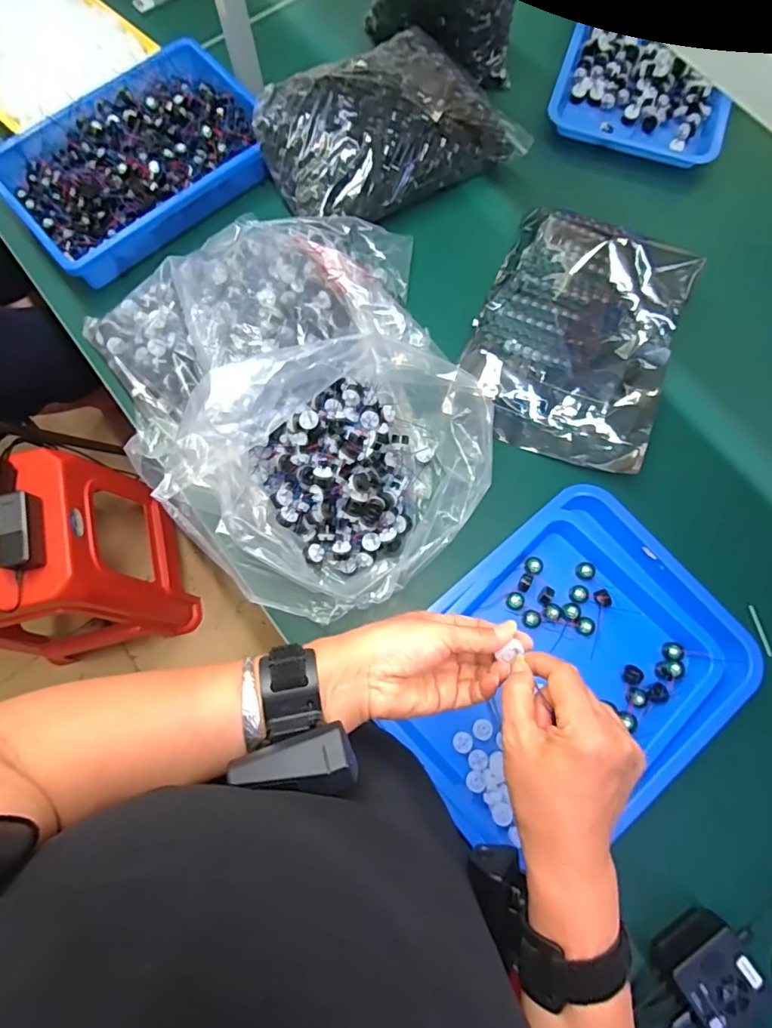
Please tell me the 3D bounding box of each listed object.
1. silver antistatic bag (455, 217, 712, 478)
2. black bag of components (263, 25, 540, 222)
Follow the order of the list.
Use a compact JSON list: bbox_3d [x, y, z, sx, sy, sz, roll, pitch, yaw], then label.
[{"bbox_3d":[0.253,-0.244,0.668,0.246,0.037,0.334,22,77,6],"label":"silver antistatic bag"},{"bbox_3d":[0.001,-0.549,0.724,0.341,0.095,0.201,-28,78,-6],"label":"black bag of components"}]

